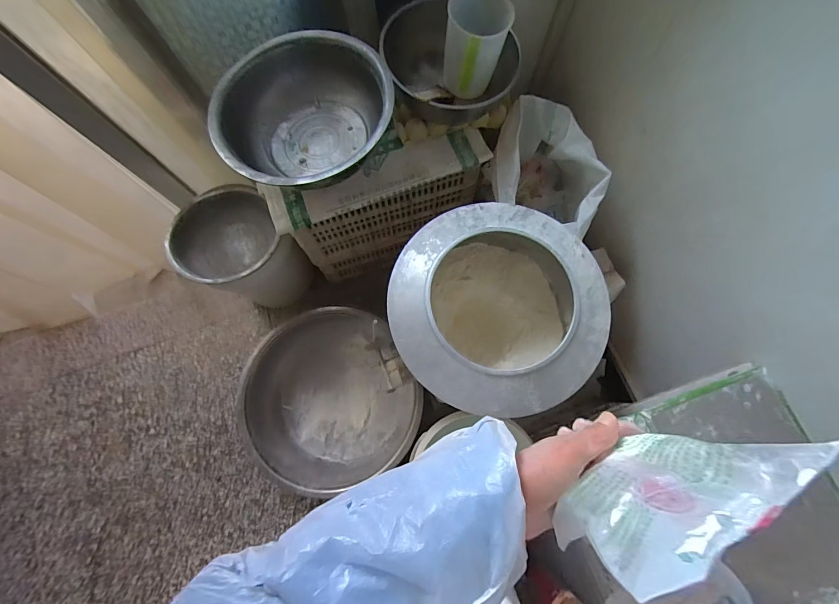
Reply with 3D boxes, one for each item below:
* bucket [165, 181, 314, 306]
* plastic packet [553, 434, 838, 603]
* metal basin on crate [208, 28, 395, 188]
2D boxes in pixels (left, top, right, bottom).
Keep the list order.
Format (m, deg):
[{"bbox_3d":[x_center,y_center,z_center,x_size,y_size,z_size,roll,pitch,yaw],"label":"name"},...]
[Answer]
[{"bbox_3d":[-0.539,-0.148,1.153,0.280,0.369,0.270,0,75,0],"label":"bucket"},{"bbox_3d":[0.147,0.113,0.219,0.121,0.107,0.027,-38,78,-9],"label":"plastic packet"},{"bbox_3d":[-0.216,-0.348,0.716,0.323,0.125,0.312,0,75,0],"label":"metal basin on crate"}]

